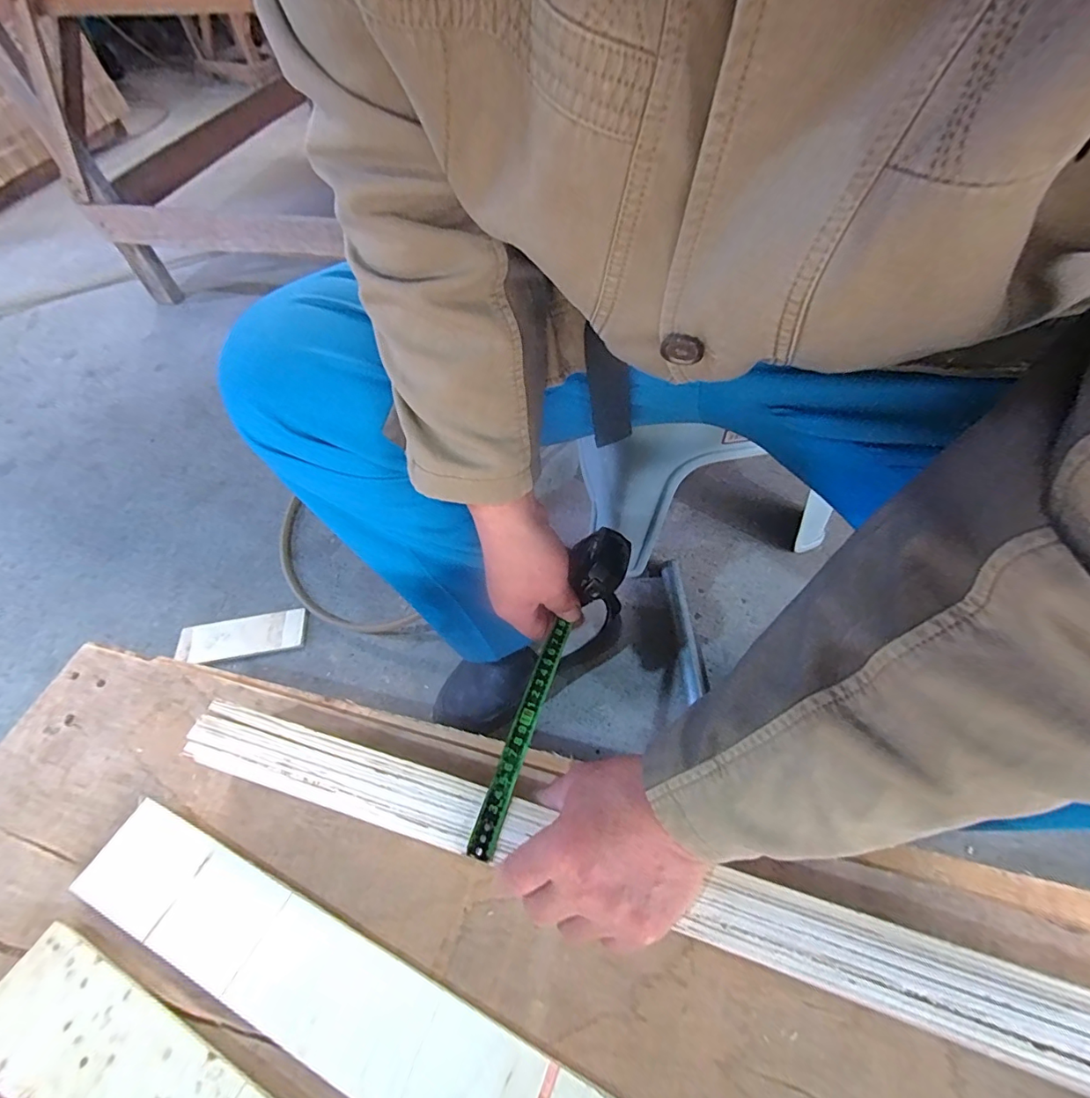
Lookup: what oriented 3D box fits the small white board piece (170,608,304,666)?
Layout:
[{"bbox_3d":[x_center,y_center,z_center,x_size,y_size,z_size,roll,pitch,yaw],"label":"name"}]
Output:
[{"bbox_3d":[-0.445,0.128,0.730,0.184,0.009,0.066,-9,56,-2],"label":"small white board piece"}]

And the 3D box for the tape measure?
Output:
[{"bbox_3d":[0.009,0.102,0.407,0.053,0.041,0.269,20,66,14],"label":"tape measure"}]

